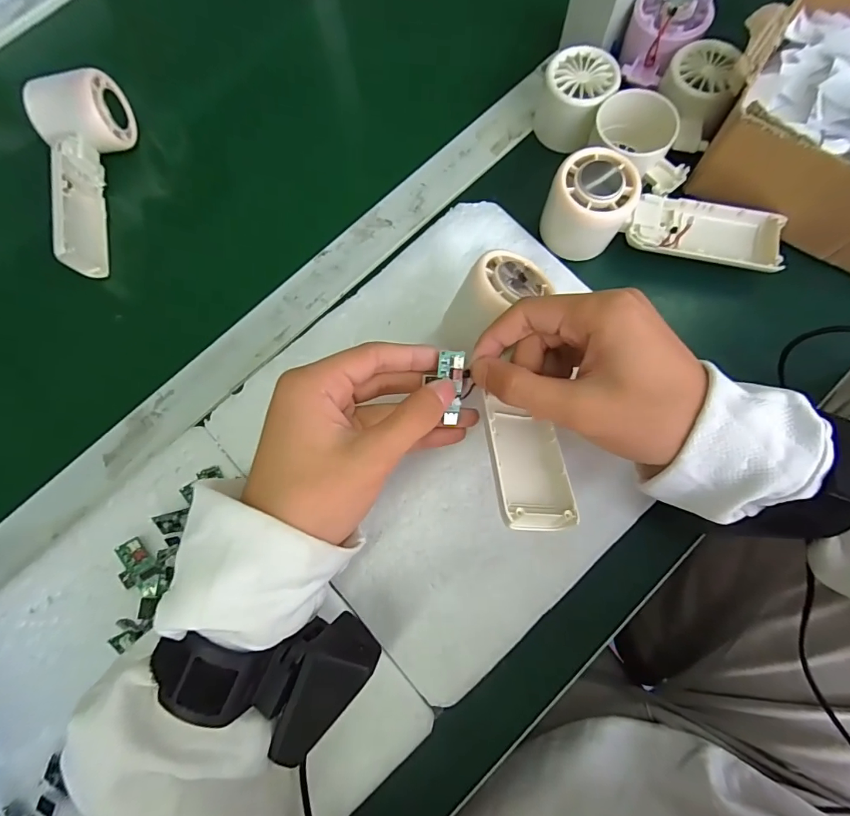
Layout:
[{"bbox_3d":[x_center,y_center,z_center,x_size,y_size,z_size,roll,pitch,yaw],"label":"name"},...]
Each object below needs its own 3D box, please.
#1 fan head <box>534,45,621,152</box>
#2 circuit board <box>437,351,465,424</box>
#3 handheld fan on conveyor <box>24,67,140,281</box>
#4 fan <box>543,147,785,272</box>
[{"bbox_3d":[0.114,-0.237,0.353,0.052,0.045,0.061,30,82,8],"label":"fan head"},{"bbox_3d":[0.015,-0.012,0.247,0.013,0.010,0.039,-3,101,3],"label":"circuit board"},{"bbox_3d":[-0.285,-0.190,0.362,0.049,0.052,0.162,3,79,3],"label":"handheld fan on conveyor"},{"bbox_3d":[0.168,-0.134,0.315,0.165,0.049,0.058,8,80,4],"label":"fan"}]

